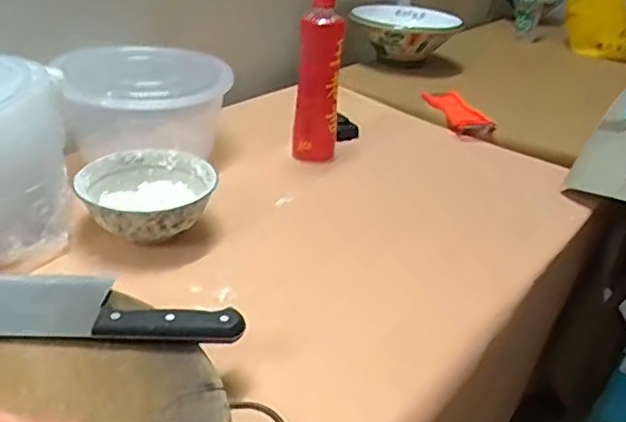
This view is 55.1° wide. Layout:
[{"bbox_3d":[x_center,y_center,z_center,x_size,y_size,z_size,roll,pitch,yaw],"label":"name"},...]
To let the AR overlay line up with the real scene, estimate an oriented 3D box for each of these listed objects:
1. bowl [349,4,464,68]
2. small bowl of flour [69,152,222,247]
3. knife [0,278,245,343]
[{"bbox_3d":[0.200,-0.377,1.296,0.215,0.107,0.215,3,30,-2],"label":"bowl"},{"bbox_3d":[-0.181,-0.011,0.660,0.136,0.061,0.137,3,30,-2],"label":"small bowl of flour"},{"bbox_3d":[-0.201,0.072,0.476,0.286,0.017,0.072,3,30,-3],"label":"knife"}]

